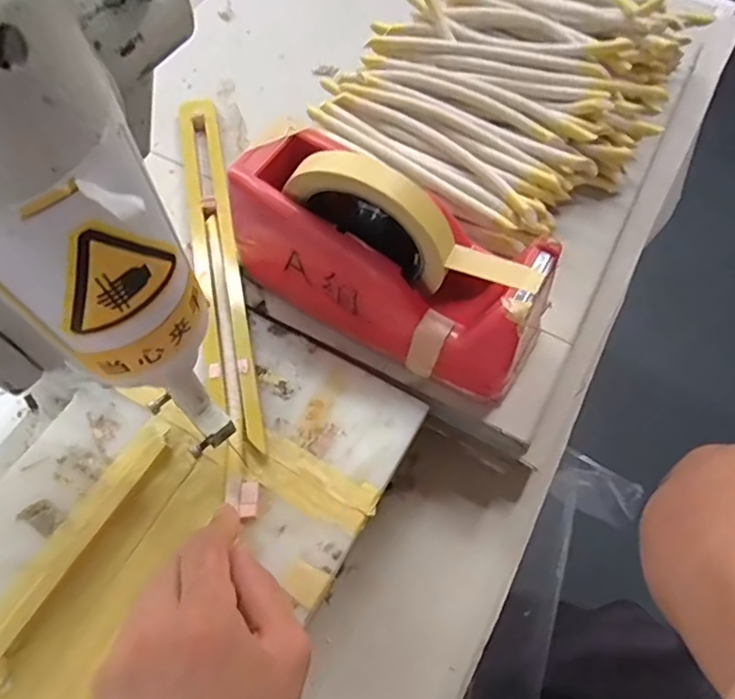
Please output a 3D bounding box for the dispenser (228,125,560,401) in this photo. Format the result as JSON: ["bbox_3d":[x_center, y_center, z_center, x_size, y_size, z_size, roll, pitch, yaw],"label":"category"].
[{"bbox_3d":[0.014,-0.057,0.325,0.194,0.112,0.069,30,66,13],"label":"dispenser"}]

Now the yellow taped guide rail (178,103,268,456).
[{"bbox_3d":[-0.111,-0.070,0.400,0.033,0.012,0.297,-10,65,-7],"label":"yellow taped guide rail"}]

